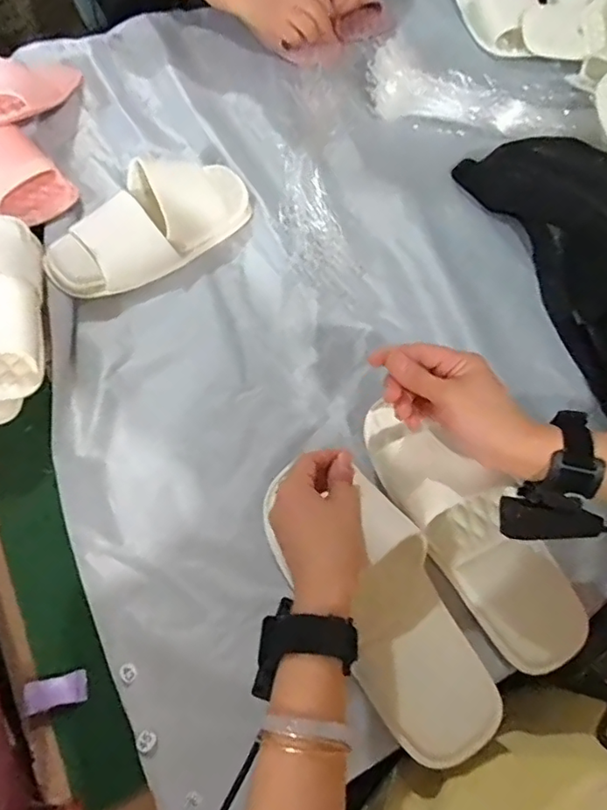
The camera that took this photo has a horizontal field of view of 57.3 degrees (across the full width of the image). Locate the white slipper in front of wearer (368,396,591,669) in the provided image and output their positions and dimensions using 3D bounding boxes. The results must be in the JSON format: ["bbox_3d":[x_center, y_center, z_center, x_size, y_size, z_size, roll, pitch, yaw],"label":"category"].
[{"bbox_3d":[0.138,0.102,0.460,0.090,0.064,0.241,-36,82,-16],"label":"white slipper in front of wearer"}]

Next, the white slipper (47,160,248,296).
[{"bbox_3d":[-0.165,-0.203,0.607,0.239,0.066,0.103,-41,70,-18],"label":"white slipper"}]

